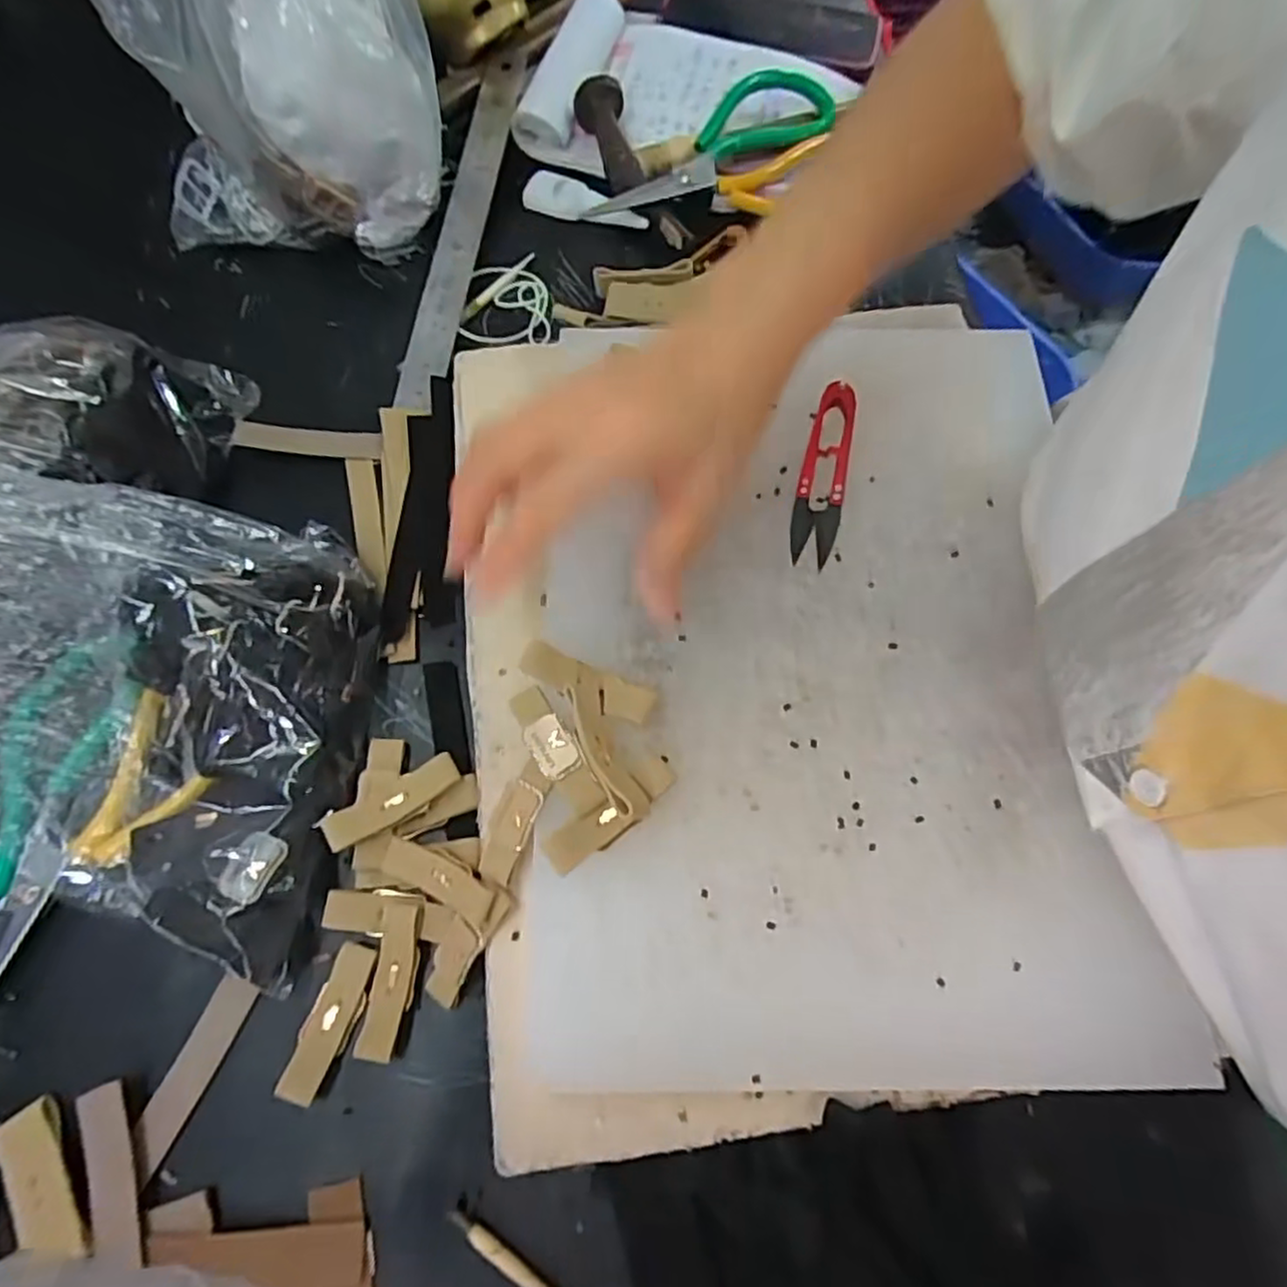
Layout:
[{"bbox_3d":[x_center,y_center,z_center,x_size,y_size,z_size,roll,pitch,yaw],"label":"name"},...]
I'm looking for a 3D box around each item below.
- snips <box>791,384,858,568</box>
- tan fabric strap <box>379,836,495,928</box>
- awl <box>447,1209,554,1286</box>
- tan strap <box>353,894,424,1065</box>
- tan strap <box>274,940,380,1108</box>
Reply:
[{"bbox_3d":[0.090,-0.086,0.340,0.022,0.007,0.101,14,69,4],"label":"snips"},{"bbox_3d":[-0.088,0.100,0.298,0.058,0.008,0.019,17,69,27],"label":"tan fabric strap"},{"bbox_3d":[-0.036,0.245,0.258,0.092,0.008,0.008,32,73,12],"label":"awl"},{"bbox_3d":[-0.107,0.141,0.294,0.018,0.007,0.063,3,69,2],"label":"tan strap"},{"bbox_3d":[-0.131,0.158,0.289,0.018,0.012,0.059,18,71,8],"label":"tan strap"}]

